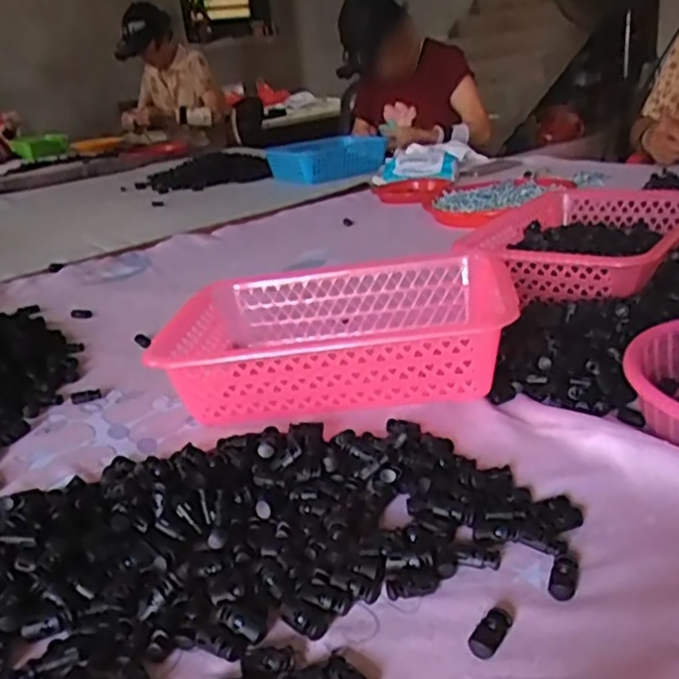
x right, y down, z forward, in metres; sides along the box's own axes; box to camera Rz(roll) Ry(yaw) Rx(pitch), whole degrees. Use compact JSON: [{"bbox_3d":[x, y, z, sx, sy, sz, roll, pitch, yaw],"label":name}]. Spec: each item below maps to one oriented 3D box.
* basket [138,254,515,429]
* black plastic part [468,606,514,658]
[{"bbox_3d":[0.001,-0.010,0.650,0.300,0.078,0.214,-3,23,7],"label":"basket"},{"bbox_3d":[0.078,0.149,0.355,0.014,0.009,0.030,11,28,37],"label":"black plastic part"}]

